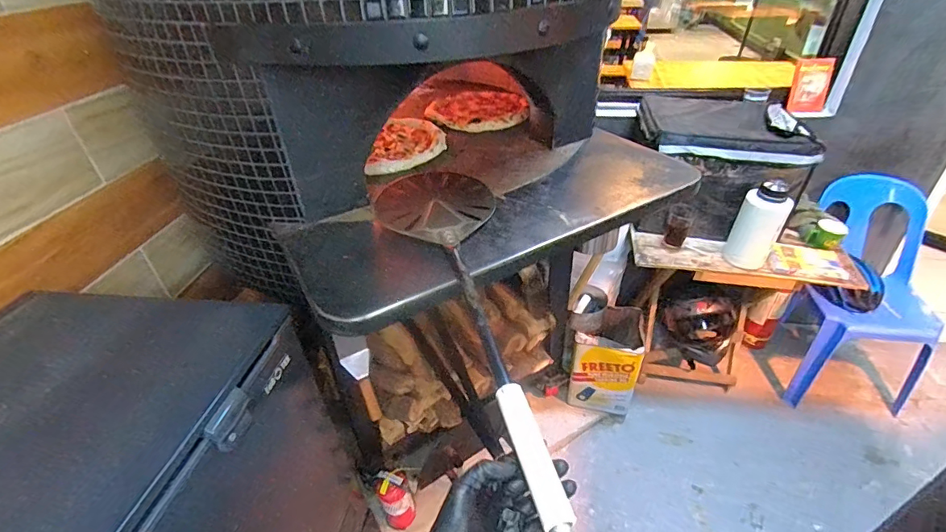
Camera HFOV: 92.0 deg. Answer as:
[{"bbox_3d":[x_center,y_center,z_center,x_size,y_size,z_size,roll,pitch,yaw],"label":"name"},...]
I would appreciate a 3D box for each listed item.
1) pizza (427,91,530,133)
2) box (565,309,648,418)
[{"bbox_3d":[0.012,-0.451,1.303,0.277,0.027,0.294,-2,36,0],"label":"pizza"},{"bbox_3d":[0.521,0.353,1.781,0.241,0.346,0.277,12,38,19],"label":"box"}]

